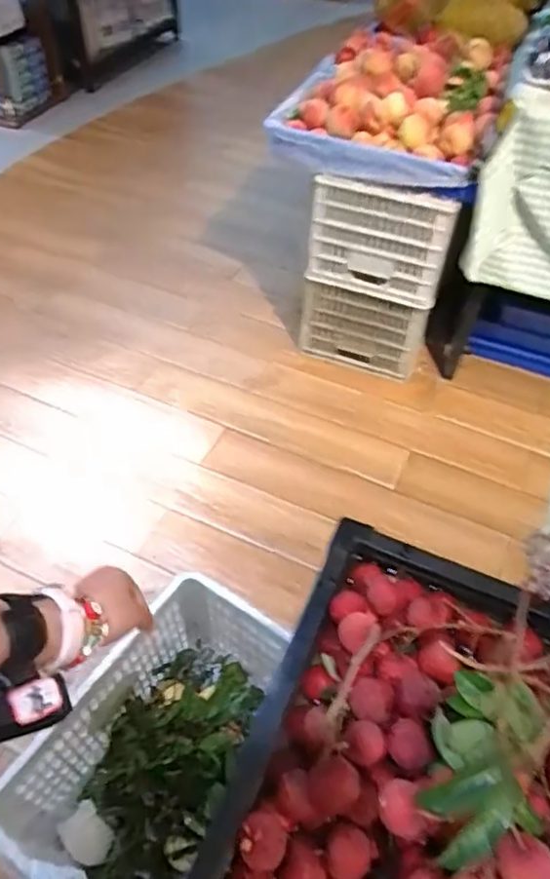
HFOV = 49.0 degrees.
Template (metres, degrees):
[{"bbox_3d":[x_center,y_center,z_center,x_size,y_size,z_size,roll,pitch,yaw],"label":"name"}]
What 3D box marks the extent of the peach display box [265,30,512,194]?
[{"bbox_3d":[0.286,-0.796,1.386,0.454,0.155,0.553,18,52,11],"label":"peach display box"}]

